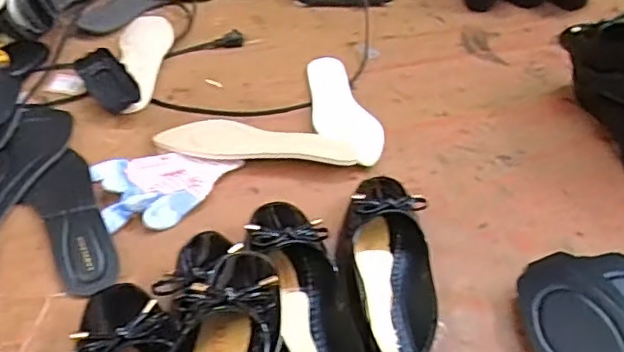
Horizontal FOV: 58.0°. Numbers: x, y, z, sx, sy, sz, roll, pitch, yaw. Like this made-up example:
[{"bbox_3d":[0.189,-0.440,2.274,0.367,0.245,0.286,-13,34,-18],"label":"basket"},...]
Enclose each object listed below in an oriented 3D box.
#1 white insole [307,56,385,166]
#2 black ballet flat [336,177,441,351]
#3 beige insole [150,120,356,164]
[{"bbox_3d":[0.034,-0.090,0.732,0.076,0.007,0.236,-10,42,-12],"label":"white insole"},{"bbox_3d":[0.072,0.081,0.521,0.073,0.052,0.259,4,43,-4],"label":"black ballet flat"},{"bbox_3d":[-0.062,-0.035,0.636,0.216,0.019,0.057,4,43,-4],"label":"beige insole"}]

